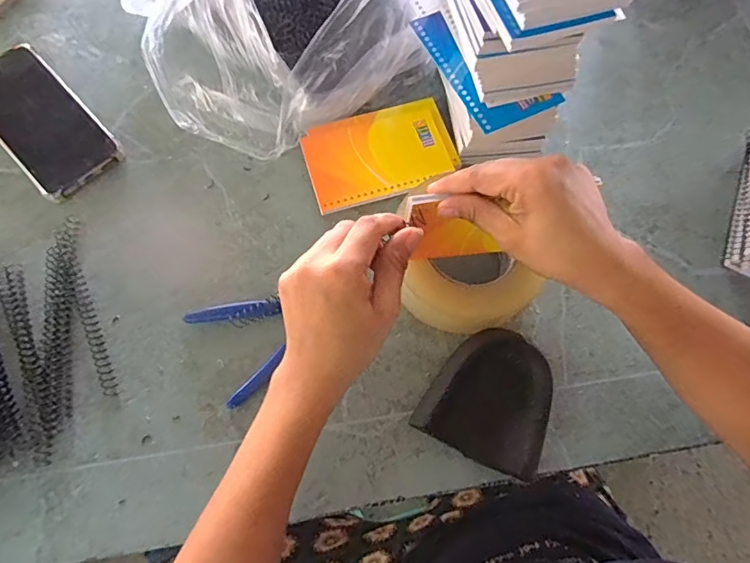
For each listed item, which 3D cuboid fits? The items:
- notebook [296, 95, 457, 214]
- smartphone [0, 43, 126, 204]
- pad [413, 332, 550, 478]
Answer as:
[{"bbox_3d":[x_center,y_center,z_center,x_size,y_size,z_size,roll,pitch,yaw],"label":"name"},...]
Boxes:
[{"bbox_3d":[0.005,-0.119,0.458,0.136,0.007,0.089,-17,74,-7],"label":"notebook"},{"bbox_3d":[-0.318,-0.152,0.470,0.081,0.017,0.171,-42,79,-14],"label":"smartphone"},{"bbox_3d":[0.094,0.092,0.395,0.096,0.029,0.098,28,73,6],"label":"pad"}]

